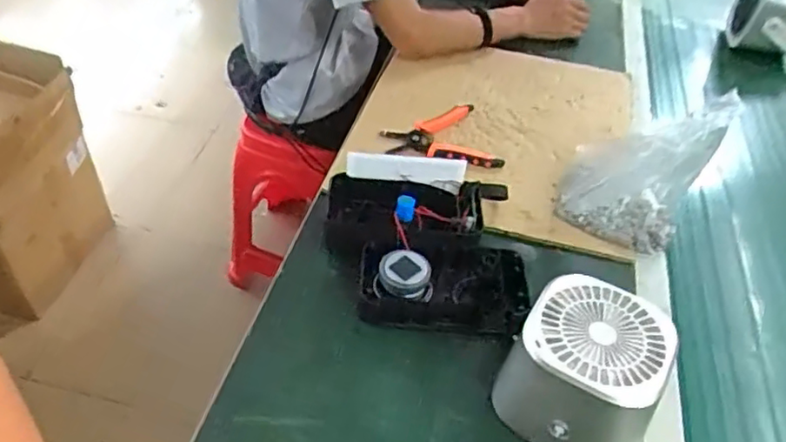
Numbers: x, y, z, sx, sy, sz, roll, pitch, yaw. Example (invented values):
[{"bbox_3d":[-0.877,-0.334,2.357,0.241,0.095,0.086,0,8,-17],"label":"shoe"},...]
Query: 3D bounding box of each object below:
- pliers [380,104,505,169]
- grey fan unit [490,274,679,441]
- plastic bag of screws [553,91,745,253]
[{"bbox_3d":[0.065,-0.116,0.896,0.153,0.029,0.109,0,43,-5],"label":"pliers"},{"bbox_3d":[0.174,0.136,0.598,0.136,0.103,0.133,23,46,18],"label":"grey fan unit"},{"bbox_3d":[0.293,-0.075,0.776,0.148,0.188,0.111,21,45,16],"label":"plastic bag of screws"}]

